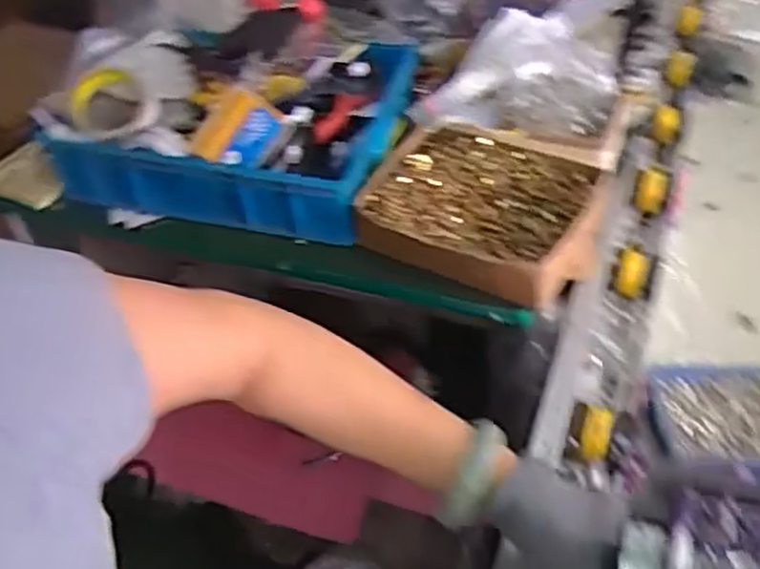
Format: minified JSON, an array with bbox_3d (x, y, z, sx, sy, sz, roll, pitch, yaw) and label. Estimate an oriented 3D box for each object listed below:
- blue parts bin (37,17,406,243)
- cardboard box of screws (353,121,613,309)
[{"bbox_3d":[-0.168,-0.198,0.892,0.379,0.099,0.273,11,47,17],"label":"blue parts bin"},{"bbox_3d":[0.108,-0.082,0.779,0.228,0.056,0.201,15,48,20],"label":"cardboard box of screws"}]

